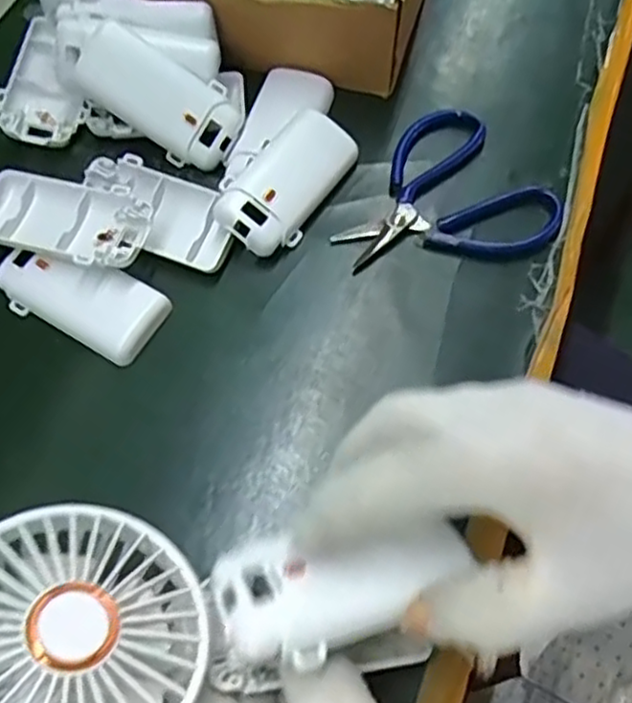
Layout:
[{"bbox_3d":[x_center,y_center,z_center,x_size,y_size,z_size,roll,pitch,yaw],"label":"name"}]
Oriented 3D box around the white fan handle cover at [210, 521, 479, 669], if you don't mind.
[{"bbox_3d":[0.011,0.082,0.249,0.092,0.016,0.041,-6,65,-14],"label":"white fan handle cover"}]

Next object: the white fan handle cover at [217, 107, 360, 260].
[{"bbox_3d":[-0.018,-0.097,0.398,0.048,0.029,0.092,33,71,16],"label":"white fan handle cover"}]

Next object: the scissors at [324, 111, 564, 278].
[{"bbox_3d":[0.070,-0.084,0.394,0.118,0.017,0.102,-31,68,-11],"label":"scissors"}]

